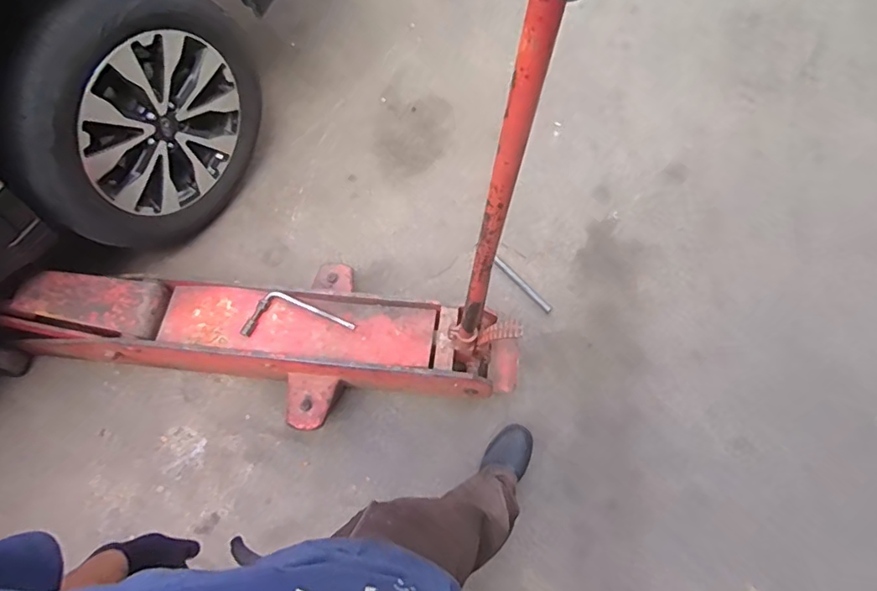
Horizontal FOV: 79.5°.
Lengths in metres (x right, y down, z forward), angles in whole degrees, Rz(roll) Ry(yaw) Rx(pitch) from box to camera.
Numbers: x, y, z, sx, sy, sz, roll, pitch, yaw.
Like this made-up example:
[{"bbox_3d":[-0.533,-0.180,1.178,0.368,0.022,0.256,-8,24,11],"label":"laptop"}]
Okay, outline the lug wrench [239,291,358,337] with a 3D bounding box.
[{"bbox_3d":[-0.370,0.043,1.393,0.282,0.042,0.114,-6,67,0],"label":"lug wrench"}]

